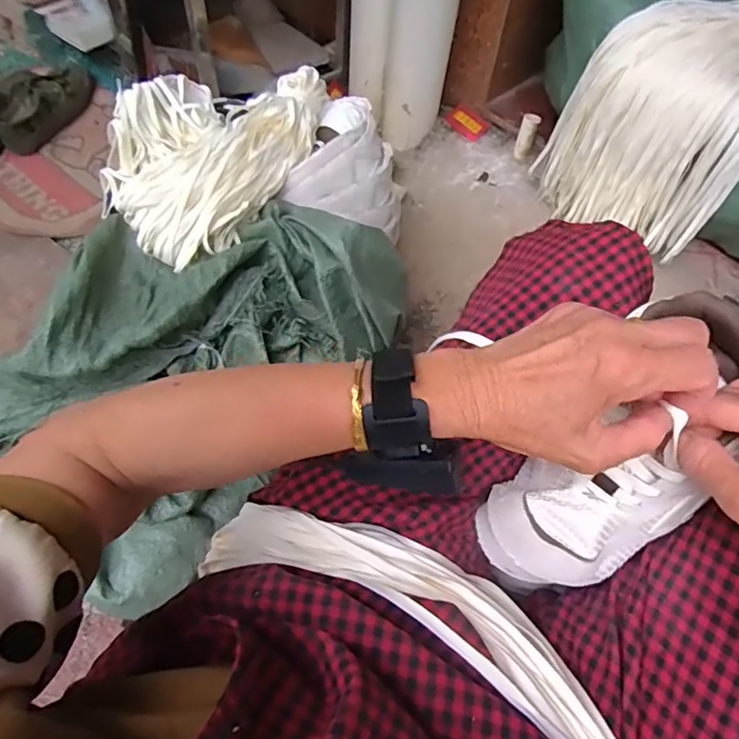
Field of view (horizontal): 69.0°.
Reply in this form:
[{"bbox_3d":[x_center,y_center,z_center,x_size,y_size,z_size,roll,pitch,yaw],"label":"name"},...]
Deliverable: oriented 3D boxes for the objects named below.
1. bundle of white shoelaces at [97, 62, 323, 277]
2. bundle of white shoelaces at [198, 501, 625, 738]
[{"bbox_3d":[-0.200,-0.323,0.741,0.210,0.093,0.382,28,62,13],"label":"bundle of white shoelaces"},{"bbox_3d":[0.052,0.186,0.330,0.368,0.071,0.124,34,64,16],"label":"bundle of white shoelaces"}]

